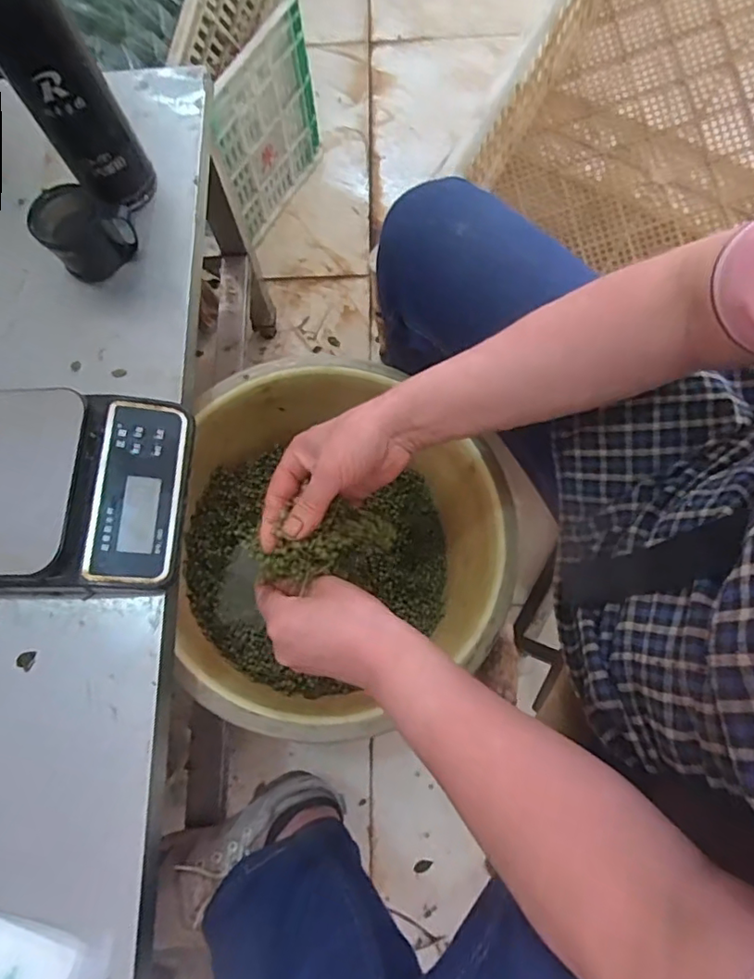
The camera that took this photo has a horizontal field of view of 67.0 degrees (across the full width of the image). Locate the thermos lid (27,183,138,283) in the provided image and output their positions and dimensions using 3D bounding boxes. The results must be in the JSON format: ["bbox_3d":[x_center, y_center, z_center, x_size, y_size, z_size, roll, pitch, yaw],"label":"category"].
[{"bbox_3d":[-0.264,-0.233,0.516,0.074,0.063,0.056,-38,74,-10],"label":"thermos lid"}]

